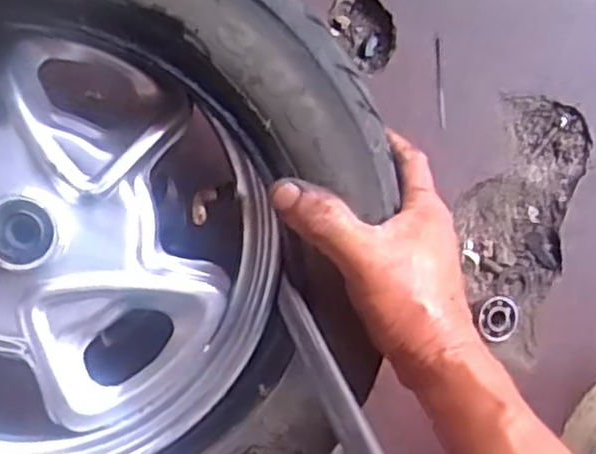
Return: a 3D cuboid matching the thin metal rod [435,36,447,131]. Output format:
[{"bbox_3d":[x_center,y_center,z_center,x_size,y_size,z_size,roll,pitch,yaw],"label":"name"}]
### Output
[{"bbox_3d":[0.098,-0.098,0.499,0.005,0.004,0.061,-5,92,-11],"label":"thin metal rod"}]

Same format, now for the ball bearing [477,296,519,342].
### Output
[{"bbox_3d":[0.142,0.064,0.509,0.032,0.010,0.030,2,82,-13],"label":"ball bearing"}]

